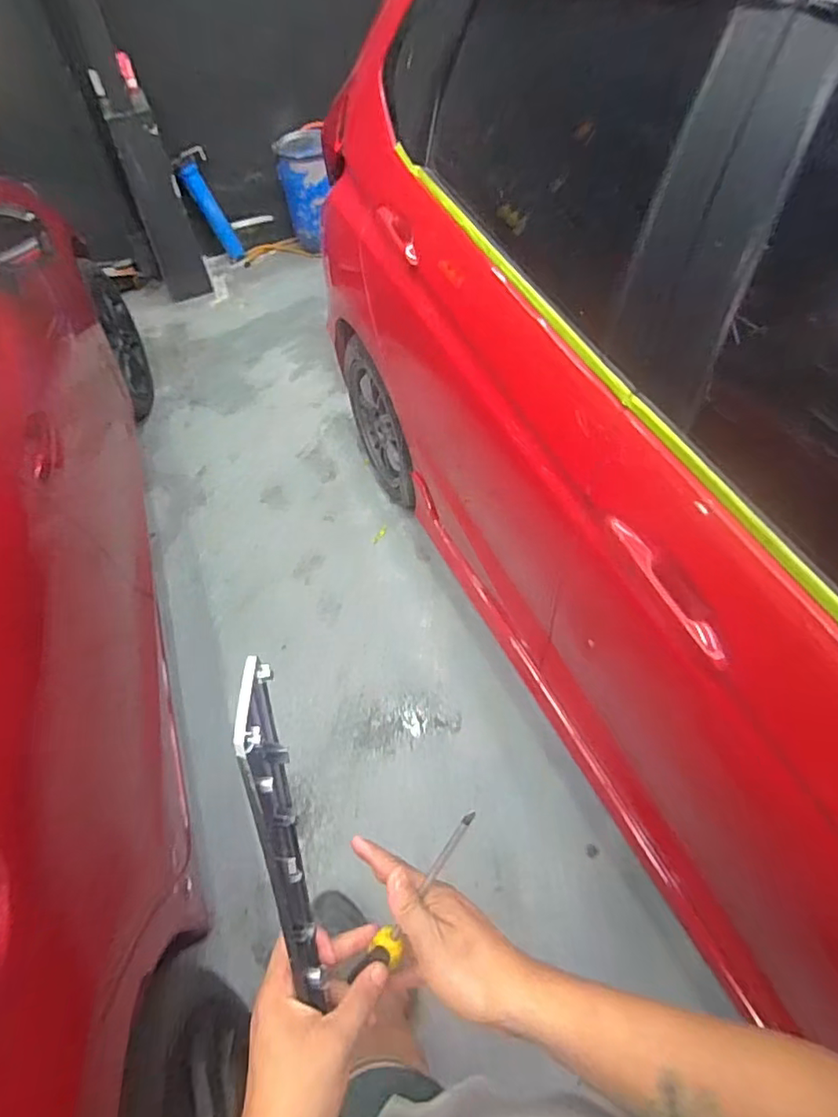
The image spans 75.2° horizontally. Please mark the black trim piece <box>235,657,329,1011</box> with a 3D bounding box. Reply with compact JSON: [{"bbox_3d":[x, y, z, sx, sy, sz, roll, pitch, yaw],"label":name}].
[{"bbox_3d":[-0.103,0.202,0.403,0.023,0.065,0.248,-10,93,-4],"label":"black trim piece"}]

